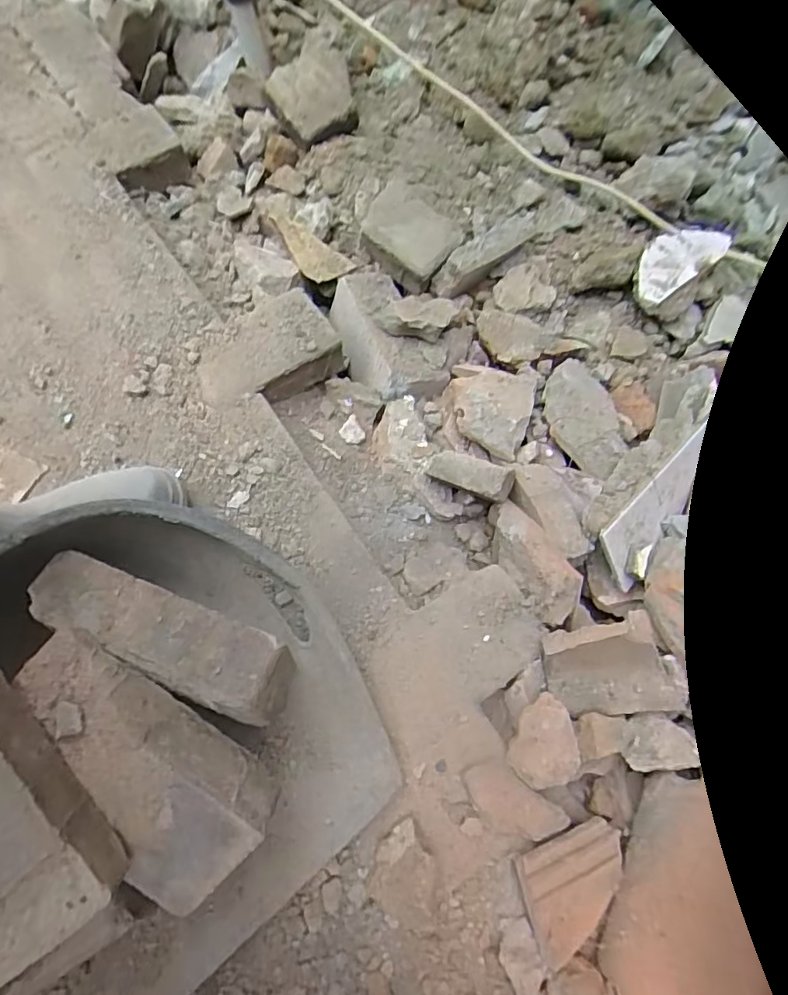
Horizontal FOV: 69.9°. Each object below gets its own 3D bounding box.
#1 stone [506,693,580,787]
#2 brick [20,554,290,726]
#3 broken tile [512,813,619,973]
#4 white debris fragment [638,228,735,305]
[{"bbox_3d":[0.137,0.217,0.499,0.057,0.038,0.074,24,70,10],"label":"stone"},{"bbox_3d":[-0.189,0.116,0.477,0.216,0.086,0.068,24,71,10],"label":"brick"},{"bbox_3d":[0.154,0.321,0.468,0.107,0.011,0.072,-8,59,-26],"label":"broken tile"},{"bbox_3d":[0.360,-0.308,0.725,0.133,0.022,0.073,-34,72,-12],"label":"white debris fragment"}]

